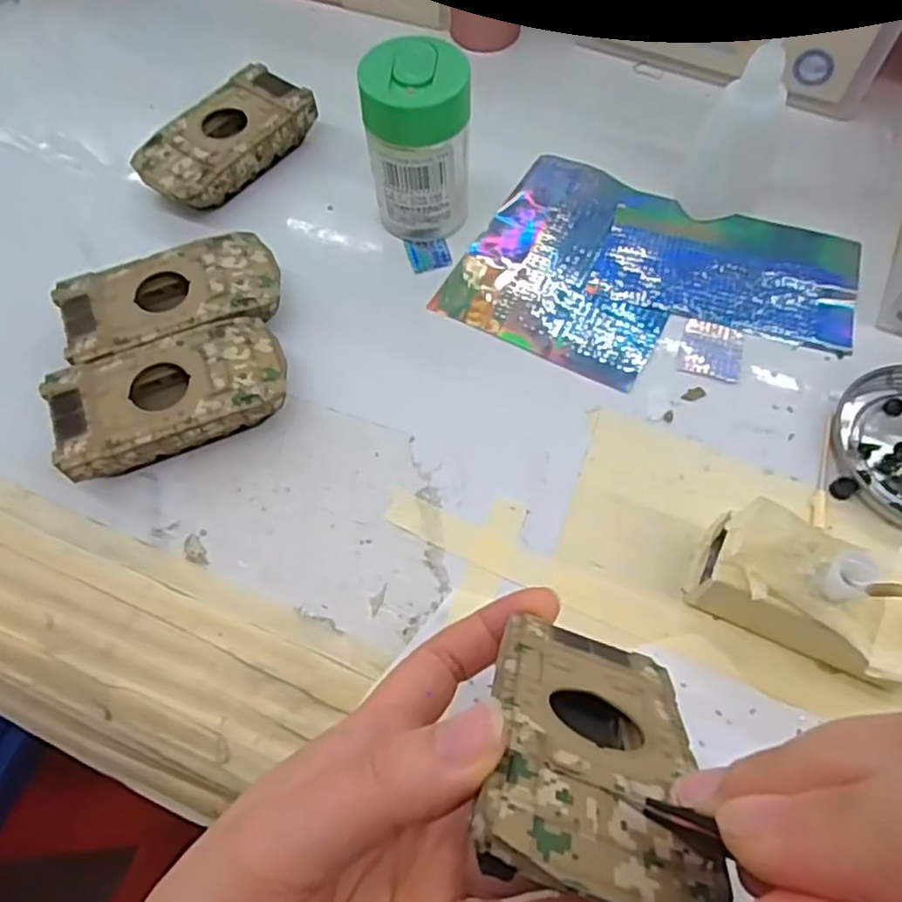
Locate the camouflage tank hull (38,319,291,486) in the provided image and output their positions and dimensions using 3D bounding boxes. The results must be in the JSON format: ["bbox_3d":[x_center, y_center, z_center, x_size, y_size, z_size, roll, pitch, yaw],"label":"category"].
[{"bbox_3d":[-0.119,-0.022,0.308,0.095,0.026,0.049,-21,64,-9],"label":"camouflage tank hull"}]

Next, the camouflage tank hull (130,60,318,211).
[{"bbox_3d":[-0.122,-0.167,0.386,0.050,0.028,0.096,32,68,17],"label":"camouflage tank hull"}]

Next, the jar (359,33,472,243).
[{"bbox_3d":[-0.015,-0.146,0.339,0.050,0.083,0.046,-3,62,0],"label":"jar"}]

